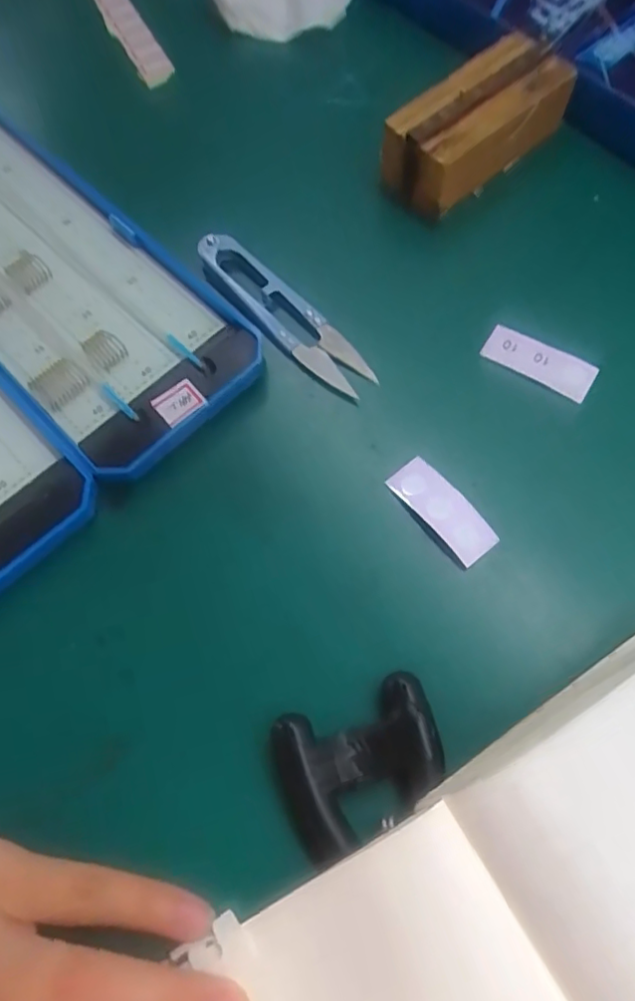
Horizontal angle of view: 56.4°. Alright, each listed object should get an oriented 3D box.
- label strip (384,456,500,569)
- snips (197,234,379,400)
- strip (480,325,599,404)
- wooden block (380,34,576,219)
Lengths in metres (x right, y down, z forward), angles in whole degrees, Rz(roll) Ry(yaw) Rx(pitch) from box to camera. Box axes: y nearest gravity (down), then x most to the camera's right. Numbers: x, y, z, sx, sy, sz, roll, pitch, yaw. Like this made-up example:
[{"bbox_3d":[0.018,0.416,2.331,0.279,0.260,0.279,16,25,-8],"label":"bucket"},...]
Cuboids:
[{"bbox_3d":[0.047,0.004,0.225,0.017,0.010,0.044,-39,71,-14],"label":"label strip"},{"bbox_3d":[-0.015,-0.082,0.257,0.021,0.016,0.101,-43,72,-15],"label":"snips"},{"bbox_3d":[0.093,-0.058,0.249,0.045,0.004,0.016,30,88,13],"label":"strip"},{"bbox_3d":[0.074,-0.172,0.278,0.089,0.038,0.039,-41,72,-14],"label":"wooden block"}]

